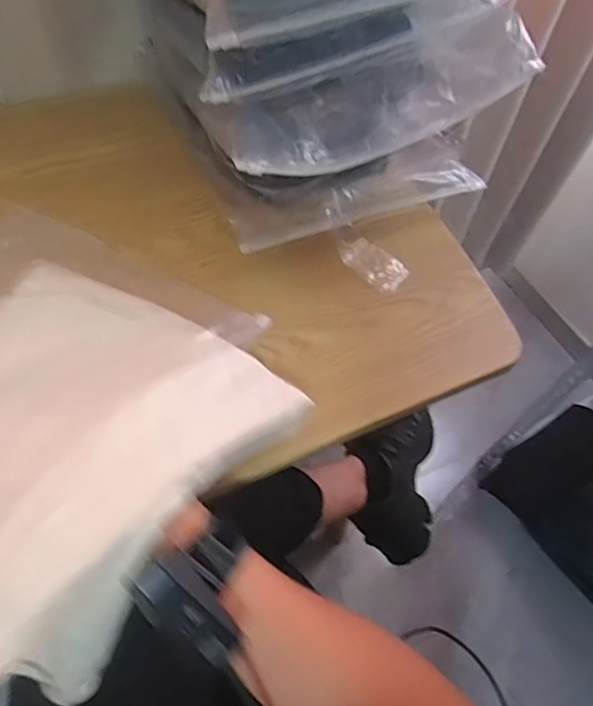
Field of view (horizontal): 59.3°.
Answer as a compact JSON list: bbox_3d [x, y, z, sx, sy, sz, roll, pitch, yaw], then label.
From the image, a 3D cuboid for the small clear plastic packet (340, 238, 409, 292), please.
[{"bbox_3d":[0.085,-0.098,0.568,0.073,0.009,0.046,39,68,7],"label":"small clear plastic packet"}]

